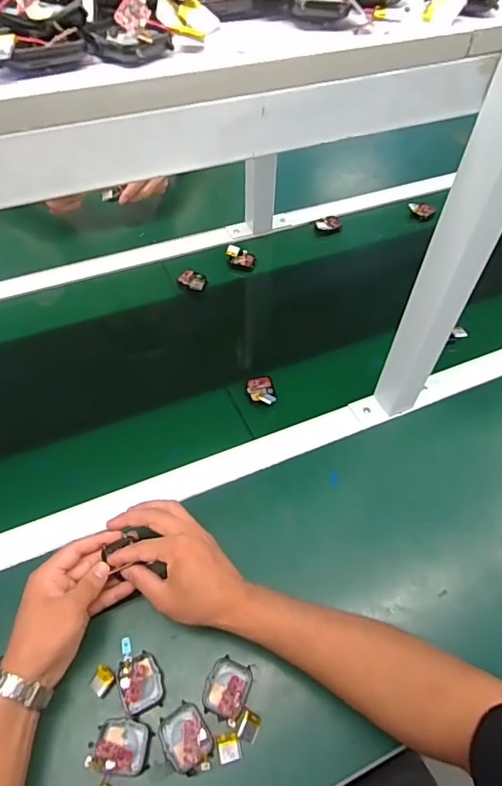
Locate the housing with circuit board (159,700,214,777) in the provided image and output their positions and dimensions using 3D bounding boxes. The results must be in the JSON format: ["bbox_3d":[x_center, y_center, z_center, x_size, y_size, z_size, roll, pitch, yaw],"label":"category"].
[{"bbox_3d":[-0.055,0.304,0.415,0.040,0.012,0.052,-32,61,-23],"label":"housing with circuit board"}]

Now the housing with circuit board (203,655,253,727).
[{"bbox_3d":[-0.023,0.274,0.438,0.041,0.014,0.047,20,56,12],"label":"housing with circuit board"}]

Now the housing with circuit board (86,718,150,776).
[{"bbox_3d":[-0.114,0.309,0.411,0.047,0.010,0.039,6,54,2],"label":"housing with circuit board"}]

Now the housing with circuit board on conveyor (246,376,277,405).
[{"bbox_3d":[0.014,-0.005,0.643,0.037,0.019,0.056,-4,54,-5],"label":"housing with circuit board on conveyor"}]

